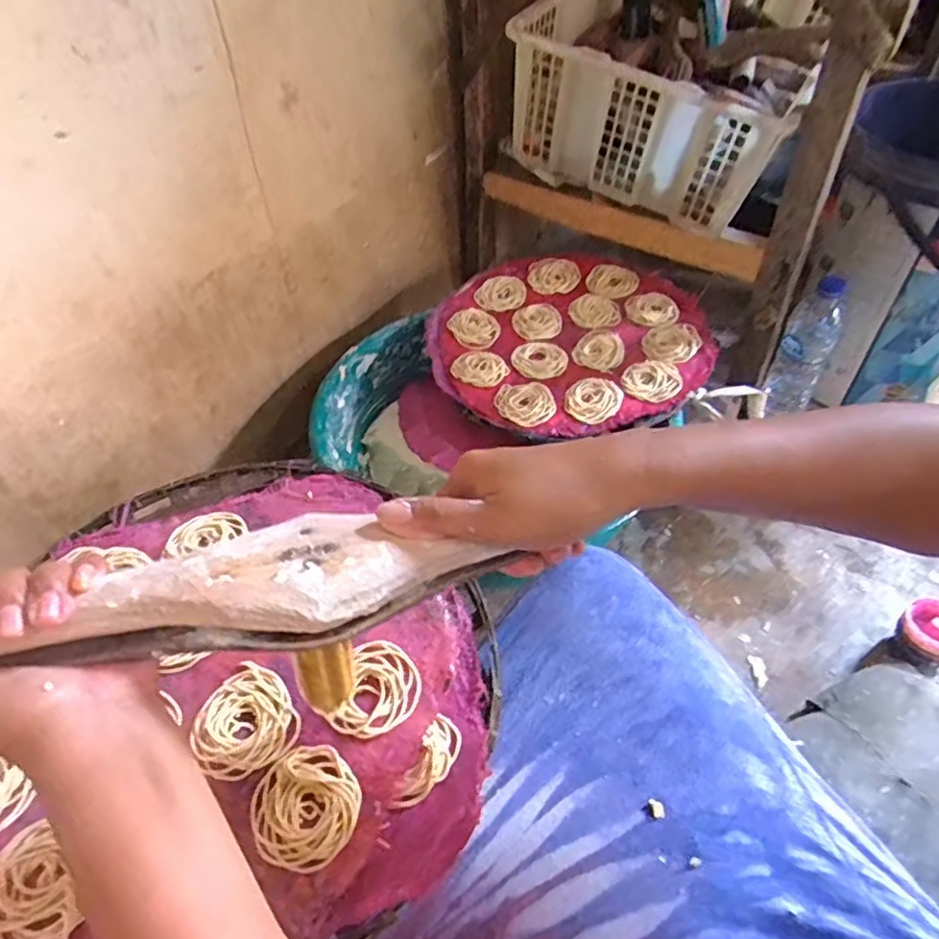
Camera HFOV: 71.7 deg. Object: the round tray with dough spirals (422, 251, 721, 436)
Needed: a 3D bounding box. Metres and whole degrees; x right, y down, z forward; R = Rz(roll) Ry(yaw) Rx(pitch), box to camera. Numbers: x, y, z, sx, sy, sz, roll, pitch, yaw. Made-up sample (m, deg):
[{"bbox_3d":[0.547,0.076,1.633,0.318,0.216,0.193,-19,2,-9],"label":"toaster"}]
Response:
[{"bbox_3d":[0.123,-0.173,0.836,0.341,0.038,0.319,-1,48,1],"label":"round tray with dough spirals"}]

